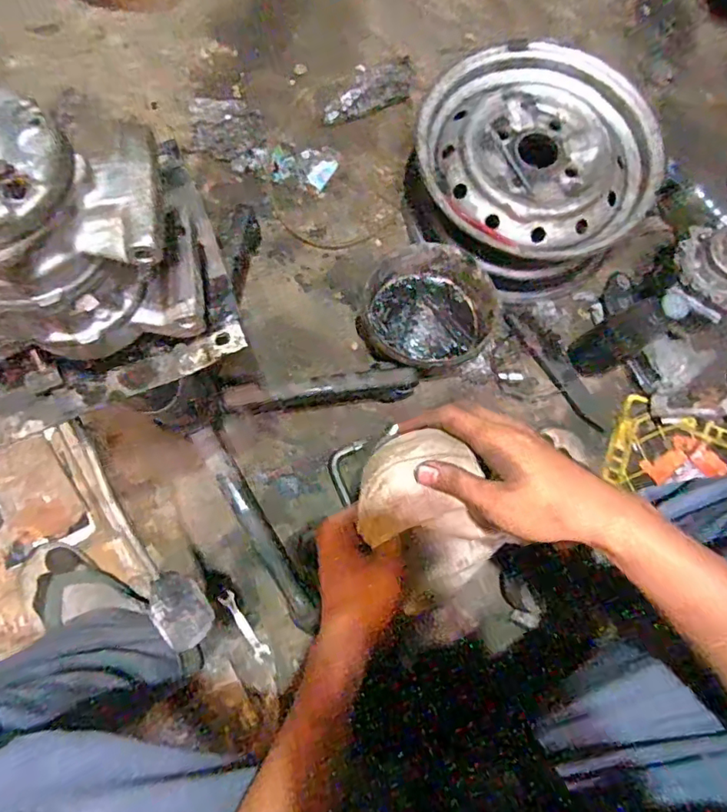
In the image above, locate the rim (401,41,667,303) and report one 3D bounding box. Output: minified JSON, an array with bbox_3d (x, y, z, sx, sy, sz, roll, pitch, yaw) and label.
[{"bbox_3d":[0.249,-0.356,0.833,0.350,0.166,0.333,0,76,-2],"label":"rim"}]

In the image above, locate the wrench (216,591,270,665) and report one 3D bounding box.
[{"bbox_3d":[-0.165,0.305,0.736,0.021,0.009,0.103,-34,79,-9],"label":"wrench"}]

